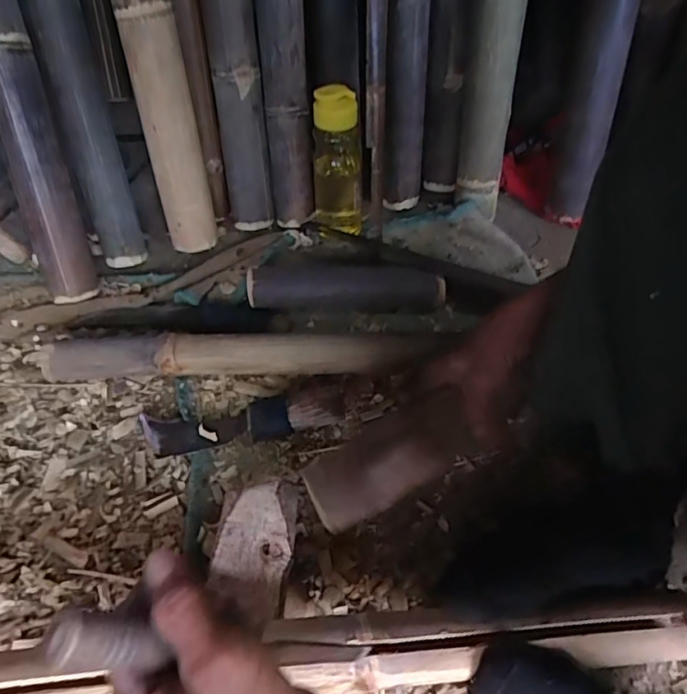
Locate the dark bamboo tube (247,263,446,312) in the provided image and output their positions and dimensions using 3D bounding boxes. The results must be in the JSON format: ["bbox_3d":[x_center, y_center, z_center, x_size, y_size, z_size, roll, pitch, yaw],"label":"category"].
[{"bbox_3d":[0.005,-0.085,0.739,0.262,0.044,0.054,1,53,-1],"label":"dark bamboo tube"}]

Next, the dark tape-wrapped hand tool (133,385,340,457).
[{"bbox_3d":[-0.121,0.084,0.629,0.241,0.040,0.057,-6,53,-6],"label":"dark tape-wrapped hand tool"}]

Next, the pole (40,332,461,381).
[{"bbox_3d":[-0.122,0.011,0.670,0.487,0.055,0.042,-1,53,-2],"label":"pole"}]

